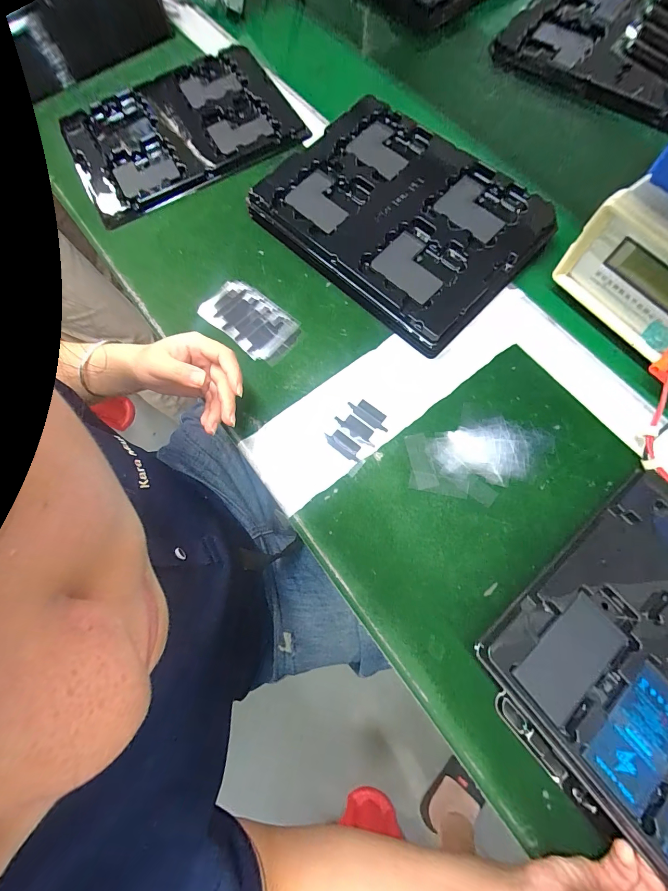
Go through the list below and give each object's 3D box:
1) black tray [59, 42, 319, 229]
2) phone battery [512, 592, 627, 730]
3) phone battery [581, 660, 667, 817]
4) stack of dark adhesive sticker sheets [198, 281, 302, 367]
[{"bbox_3d":[-0.206,-0.426,0.471,0.293,0.036,0.217,-31,76,-4],"label":"black tray"},{"bbox_3d":[0.176,0.157,0.253,0.085,0.007,0.045,-40,77,-6],"label":"phone battery"},{"bbox_3d":[0.212,0.199,0.238,0.085,0.008,0.047,-38,76,-6],"label":"phone battery"},{"bbox_3d":[-0.095,-0.145,0.396,0.120,0.008,0.064,39,81,12],"label":"stack of dark adhesive sticker sheets"}]

